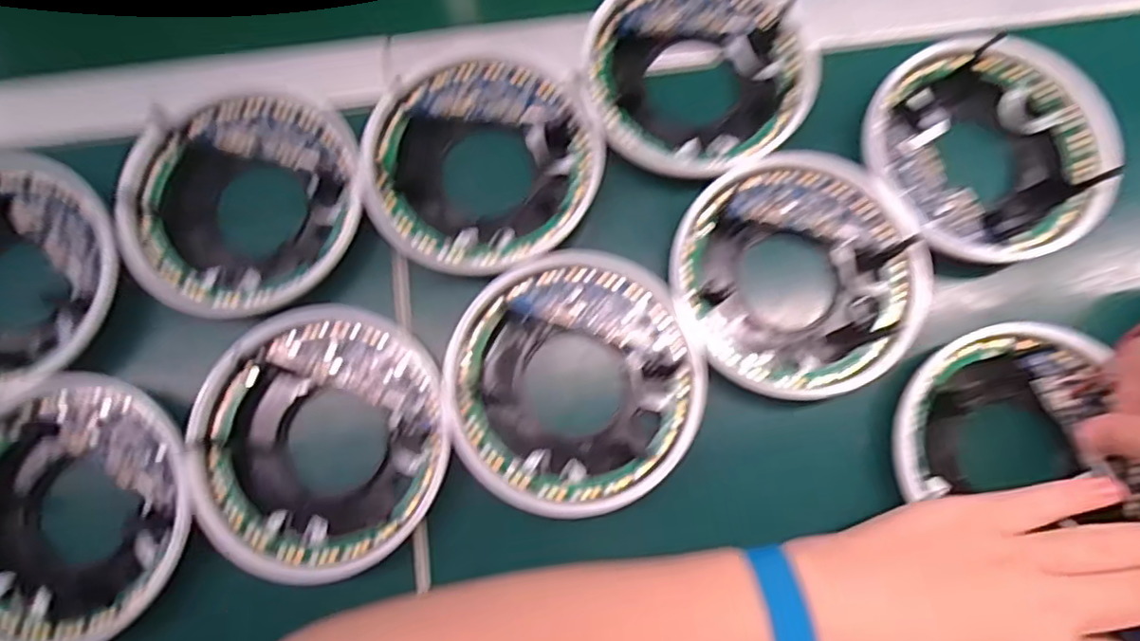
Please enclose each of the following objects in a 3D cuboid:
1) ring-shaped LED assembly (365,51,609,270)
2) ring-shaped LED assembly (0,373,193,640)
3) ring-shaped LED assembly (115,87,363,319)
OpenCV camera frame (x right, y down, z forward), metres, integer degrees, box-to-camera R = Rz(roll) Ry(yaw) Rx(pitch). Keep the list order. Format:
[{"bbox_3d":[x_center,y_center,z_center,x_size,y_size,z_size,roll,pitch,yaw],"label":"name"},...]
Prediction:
[{"bbox_3d":[-0.047,-0.090,0.343,0.123,0.019,0.128,37,80,7],"label":"ring-shaped LED assembly"},{"bbox_3d":[-0.263,0.096,0.313,0.134,0.030,0.125,0,78,0],"label":"ring-shaped LED assembly"},{"bbox_3d":[-0.183,-0.069,0.337,0.122,0.029,0.130,0,78,0],"label":"ring-shaped LED assembly"}]

